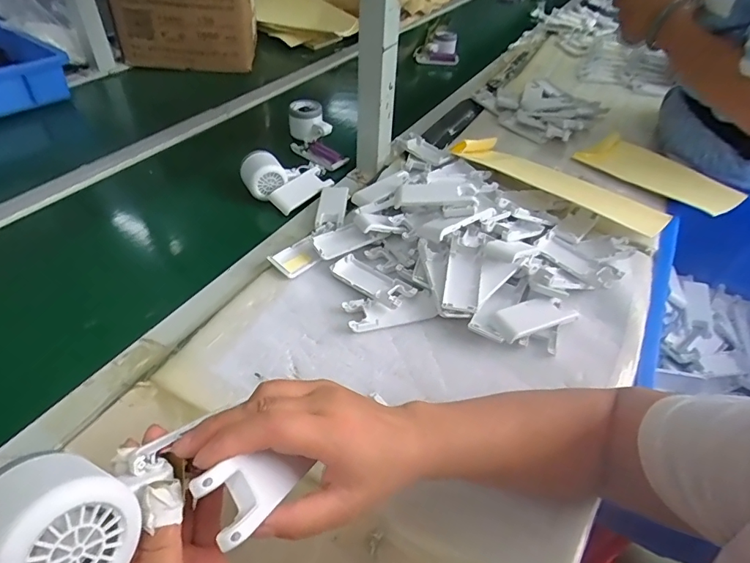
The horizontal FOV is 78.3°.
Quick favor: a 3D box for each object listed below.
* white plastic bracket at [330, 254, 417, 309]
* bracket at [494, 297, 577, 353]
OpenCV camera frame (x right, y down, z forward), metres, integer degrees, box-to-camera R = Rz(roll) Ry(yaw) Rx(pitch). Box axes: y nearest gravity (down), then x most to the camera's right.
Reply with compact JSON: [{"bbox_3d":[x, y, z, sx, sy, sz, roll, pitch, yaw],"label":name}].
[{"bbox_3d":[-0.003,-0.003,0.543,0.101,0.015,0.043,31,51,25],"label":"white plastic bracket"},{"bbox_3d":[0.180,0.048,0.500,0.098,0.024,0.060,-20,50,-22],"label":"bracket"}]

